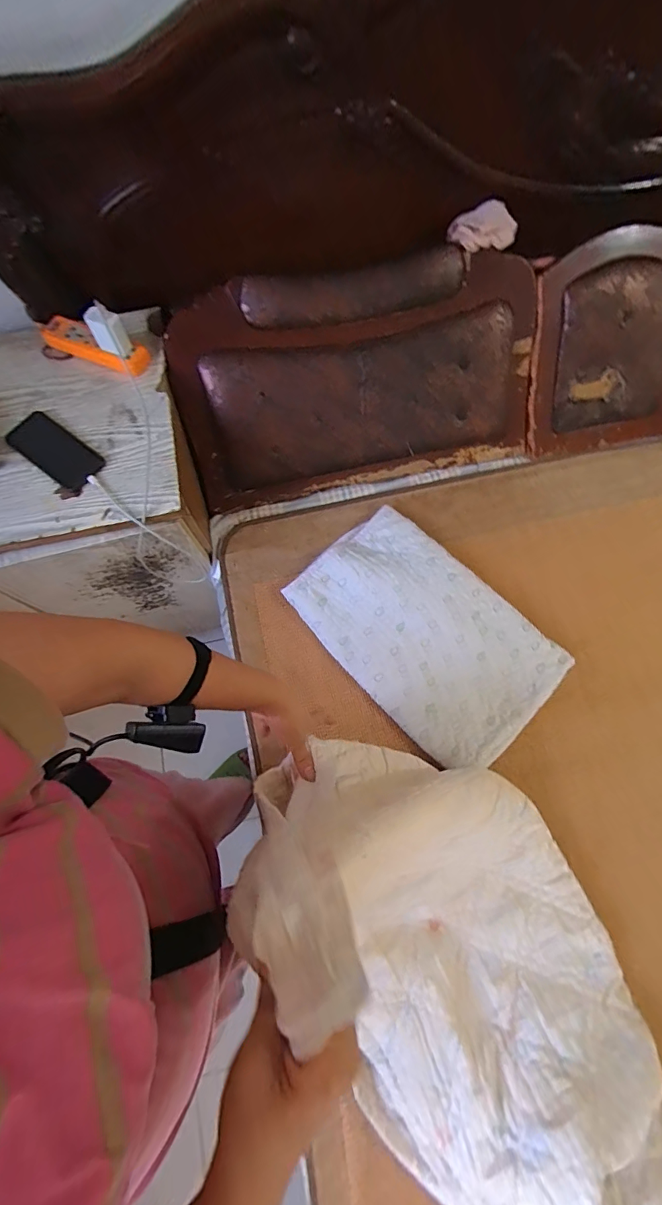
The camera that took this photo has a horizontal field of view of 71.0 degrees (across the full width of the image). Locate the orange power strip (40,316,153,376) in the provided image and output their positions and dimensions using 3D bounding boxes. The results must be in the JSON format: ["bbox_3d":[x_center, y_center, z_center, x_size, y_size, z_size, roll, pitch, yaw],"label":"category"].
[{"bbox_3d":[-0.425,-0.460,0.840,0.214,0.046,0.055,17,71,6],"label":"orange power strip"}]

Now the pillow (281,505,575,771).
[{"bbox_3d":[0.177,0.054,0.878,0.481,0.058,0.312,42,75,14],"label":"pillow"}]

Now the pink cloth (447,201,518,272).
[{"bbox_3d":[0.271,-0.668,0.835,0.100,0.052,0.090,-43,76,-14],"label":"pink cloth"}]

